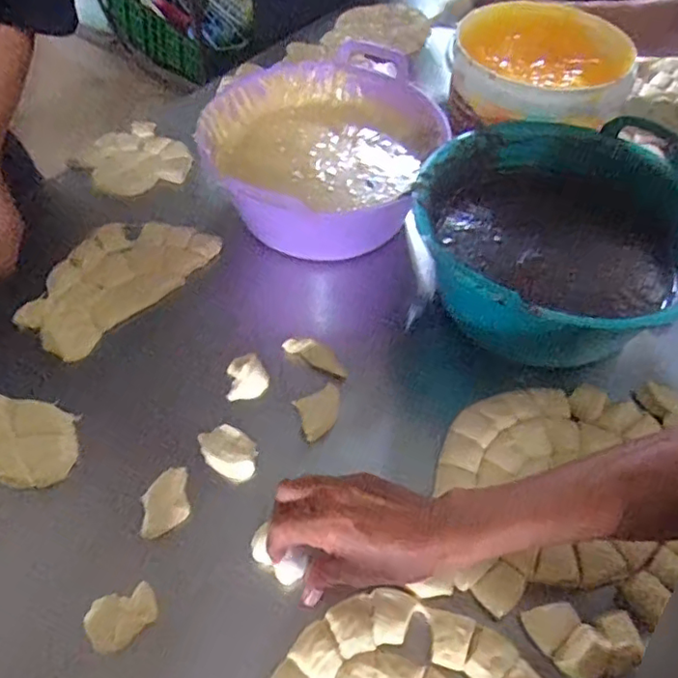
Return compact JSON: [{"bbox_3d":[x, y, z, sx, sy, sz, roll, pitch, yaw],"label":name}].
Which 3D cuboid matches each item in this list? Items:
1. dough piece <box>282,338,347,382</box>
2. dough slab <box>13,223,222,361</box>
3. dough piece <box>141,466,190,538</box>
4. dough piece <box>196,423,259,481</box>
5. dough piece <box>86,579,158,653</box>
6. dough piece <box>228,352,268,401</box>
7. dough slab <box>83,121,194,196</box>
[{"bbox_3d":[-0.025,0.019,0.619,0.075,0.024,0.021,25,57,14],"label":"dough piece"},{"bbox_3d":[-0.260,-0.077,0.680,0.128,0.014,0.221,36,60,21],"label":"dough slab"},{"bbox_3d":[-0.155,0.144,0.522,0.040,0.010,0.056,-8,55,-9],"label":"dough piece"},{"bbox_3d":[-0.106,0.105,0.554,0.065,0.014,0.040,31,58,18],"label":"dough piece"},{"bbox_3d":[-0.173,0.222,0.465,0.053,0.021,0.041,-20,58,-16],"label":"dough piece"},{"bbox_3d":[-0.094,0.038,0.603,0.041,0.029,0.038,-3,54,-5],"label":"dough piece"},{"bbox_3d":[-0.275,-0.253,0.805,0.138,0.026,0.125,-6,55,-7],"label":"dough slab"}]

